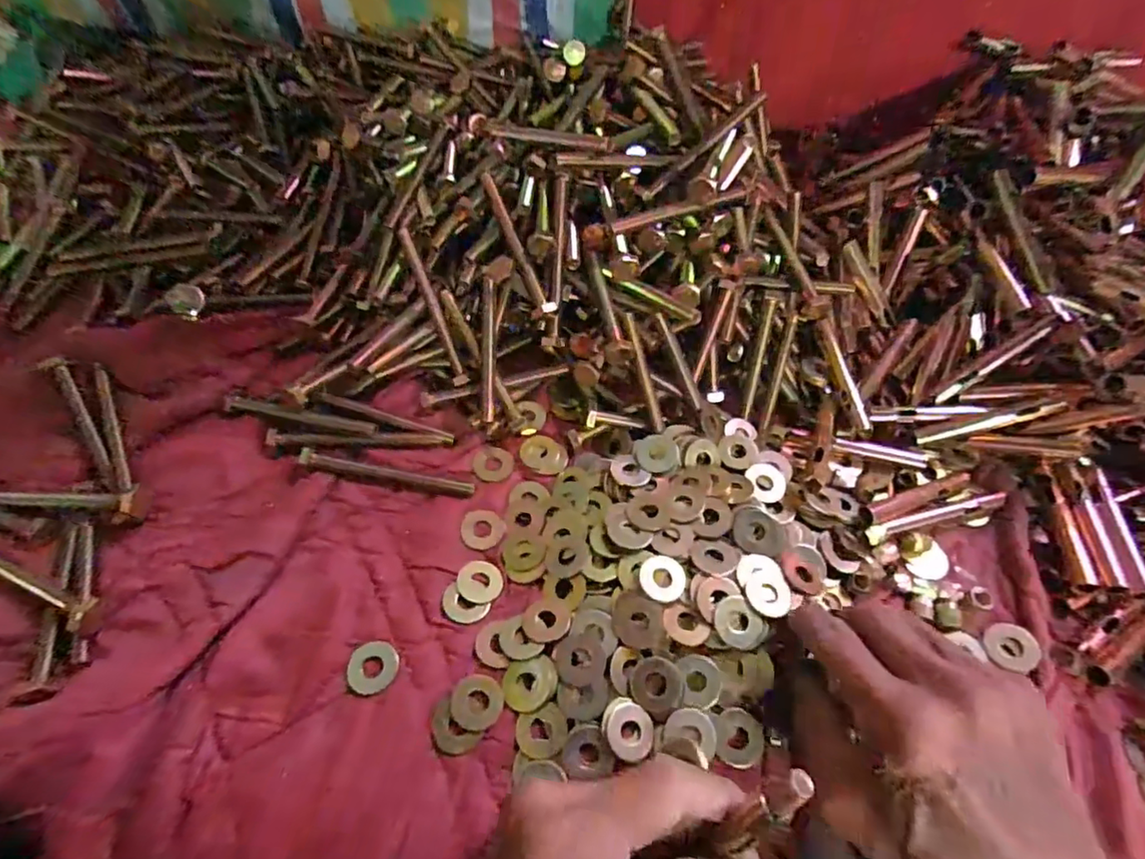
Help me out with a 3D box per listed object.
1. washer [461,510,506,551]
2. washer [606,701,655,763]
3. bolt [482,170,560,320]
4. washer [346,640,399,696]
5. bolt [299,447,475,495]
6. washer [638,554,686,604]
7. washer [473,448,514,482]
[{"bbox_3d":[-0.052,0.058,0.334,0.025,0.004,0.024,2,54,-2],"label":"washer"},{"bbox_3d":[0.027,0.141,0.271,0.023,0.007,0.025,2,54,-2],"label":"washer"},{"bbox_3d":[-0.036,-0.121,0.374,0.016,0.011,0.103,-21,83,-16],"label":"bolt"},{"bbox_3d":[-0.098,0.118,0.286,0.023,0.004,0.024,13,61,-6],"label":"washer"},{"bbox_3d":[-0.111,0.026,0.346,0.103,0.010,0.011,9,54,3],"label":"bolt"},{"bbox_3d":[0.048,0.078,0.305,0.024,0.004,0.024,2,54,-2],"label":"washer"},{"bbox_3d":[-0.049,0.021,0.359,0.024,0.004,0.023,5,54,0],"label":"washer"}]

